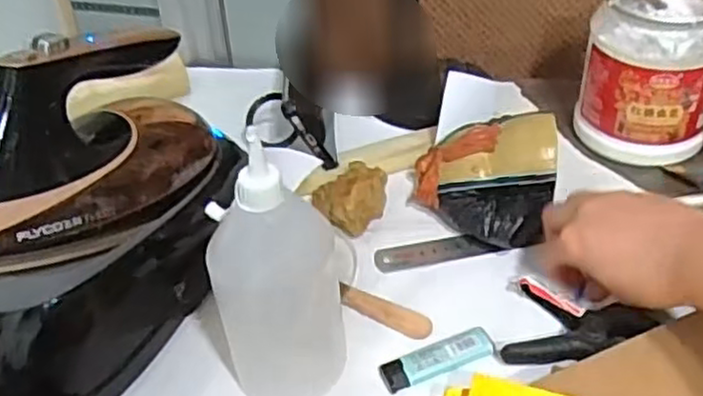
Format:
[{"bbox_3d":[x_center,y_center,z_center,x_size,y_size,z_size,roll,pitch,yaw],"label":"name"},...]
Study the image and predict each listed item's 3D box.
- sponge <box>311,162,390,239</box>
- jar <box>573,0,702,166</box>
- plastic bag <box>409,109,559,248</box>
[{"bbox_3d":[0.004,0.001,0.596,0.059,0.040,0.054,-22,43,-18],"label":"sponge"},{"bbox_3d":[0.266,-0.115,0.631,0.107,0.139,0.109,14,44,21],"label":"jar"},{"bbox_3d":[0.103,-0.010,0.564,0.107,0.079,0.086,3,41,9],"label":"plastic bag"}]

